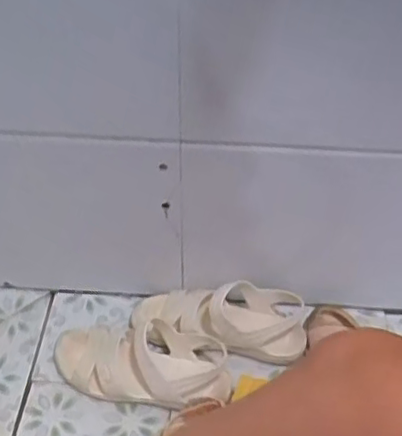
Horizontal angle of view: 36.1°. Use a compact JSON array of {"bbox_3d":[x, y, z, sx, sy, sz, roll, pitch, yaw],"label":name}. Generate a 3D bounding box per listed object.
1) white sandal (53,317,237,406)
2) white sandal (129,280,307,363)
[{"bbox_3d":[-0.082,0.190,0.824,0.241,0.063,0.105,7,44,6],"label":"white sandal"},{"bbox_3d":[0.024,0.130,0.857,0.241,0.077,0.100,7,44,6],"label":"white sandal"}]

